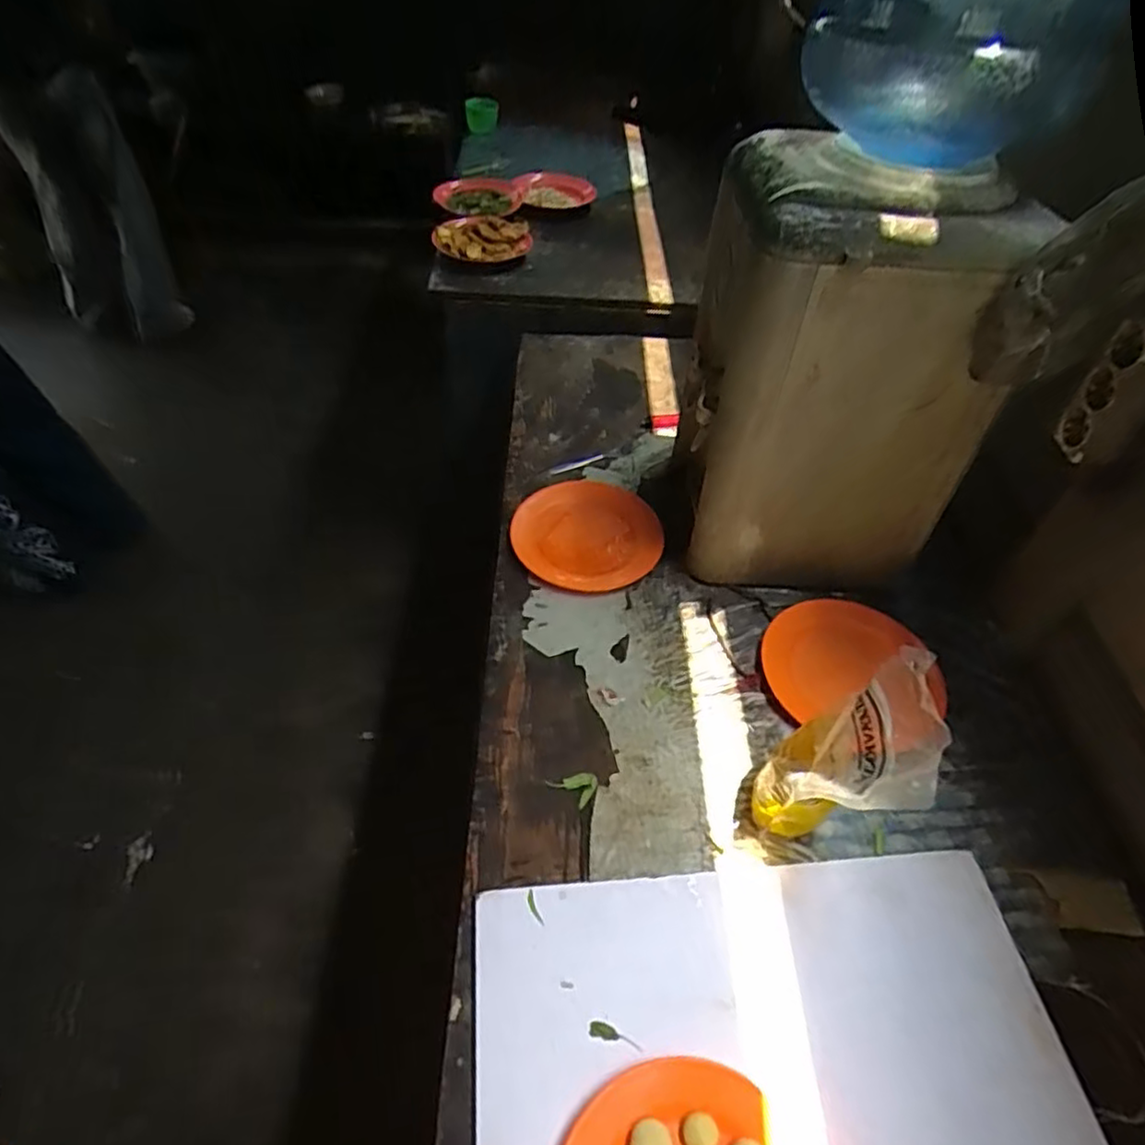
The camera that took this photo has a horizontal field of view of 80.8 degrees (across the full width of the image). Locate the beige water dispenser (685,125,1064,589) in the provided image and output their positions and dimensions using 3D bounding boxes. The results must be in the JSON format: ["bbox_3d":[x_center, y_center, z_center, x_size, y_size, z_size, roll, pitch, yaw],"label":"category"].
[{"bbox_3d":[0.320,-0.253,0.874,0.308,0.472,0.313,-1,50,-1],"label":"beige water dispenser"}]

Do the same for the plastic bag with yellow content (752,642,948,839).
[{"bbox_3d":[0.248,0.187,0.639,0.077,0.252,0.133,15,47,-19],"label":"plastic bag with yellow content"}]

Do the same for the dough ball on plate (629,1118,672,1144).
[{"bbox_3d":[0.061,0.450,0.530,0.032,0.018,0.030,0,50,0],"label":"dough ball on plate"}]

